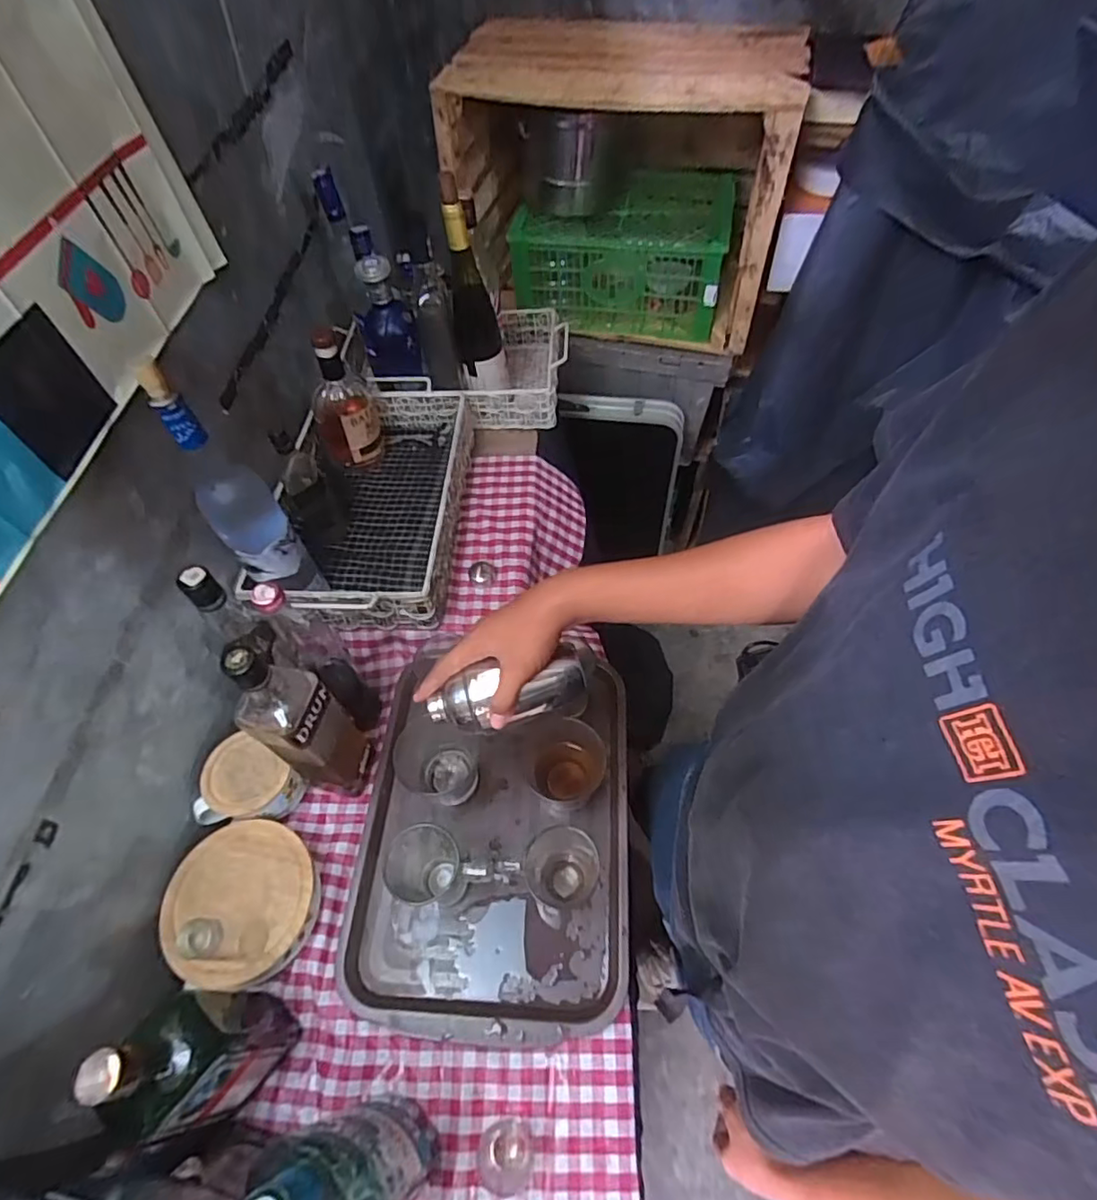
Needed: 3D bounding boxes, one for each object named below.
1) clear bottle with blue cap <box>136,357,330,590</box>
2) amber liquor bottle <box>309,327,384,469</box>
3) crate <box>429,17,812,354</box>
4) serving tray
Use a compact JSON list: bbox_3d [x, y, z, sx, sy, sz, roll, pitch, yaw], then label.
[{"bbox_3d":[-0.356,-0.118,0.661,0.073,0.317,0.091,-36,61,-20],"label":"clear bottle with blue cap"},{"bbox_3d":[-0.317,-0.298,0.890,0.093,0.229,0.076,-23,57,-12],"label":"amber liquor bottle"},{"bbox_3d":[0.142,-0.793,1.139,0.572,0.423,0.352,10,57,10],"label":"crate"},{"bbox_3d":[-0.065,0.244,0.680,0.303,0.044,0.418,1,56,4],"label":"serving tray"}]

